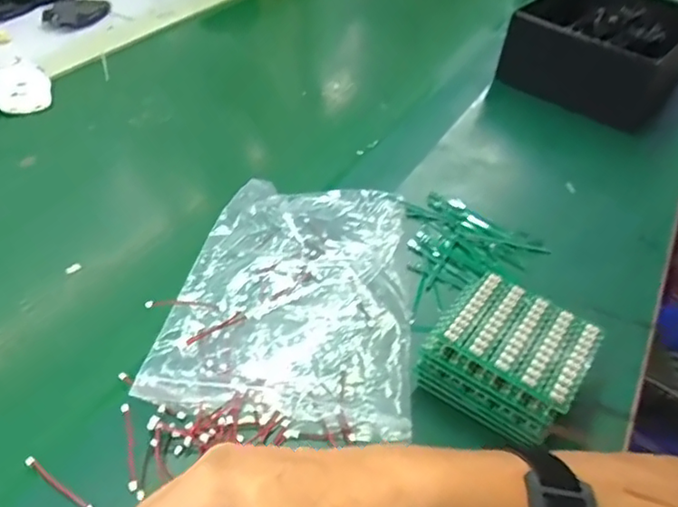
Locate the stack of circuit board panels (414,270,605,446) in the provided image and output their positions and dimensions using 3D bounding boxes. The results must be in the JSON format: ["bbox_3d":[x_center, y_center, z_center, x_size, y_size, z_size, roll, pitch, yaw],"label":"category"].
[{"bbox_3d":[0.112,0.067,0.396,0.098,0.048,0.086,27,46,24],"label":"stack of circuit board panels"}]

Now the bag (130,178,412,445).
[{"bbox_3d":[-0.030,0.024,0.455,0.167,0.016,0.238,7,42,3],"label":"bag"}]

